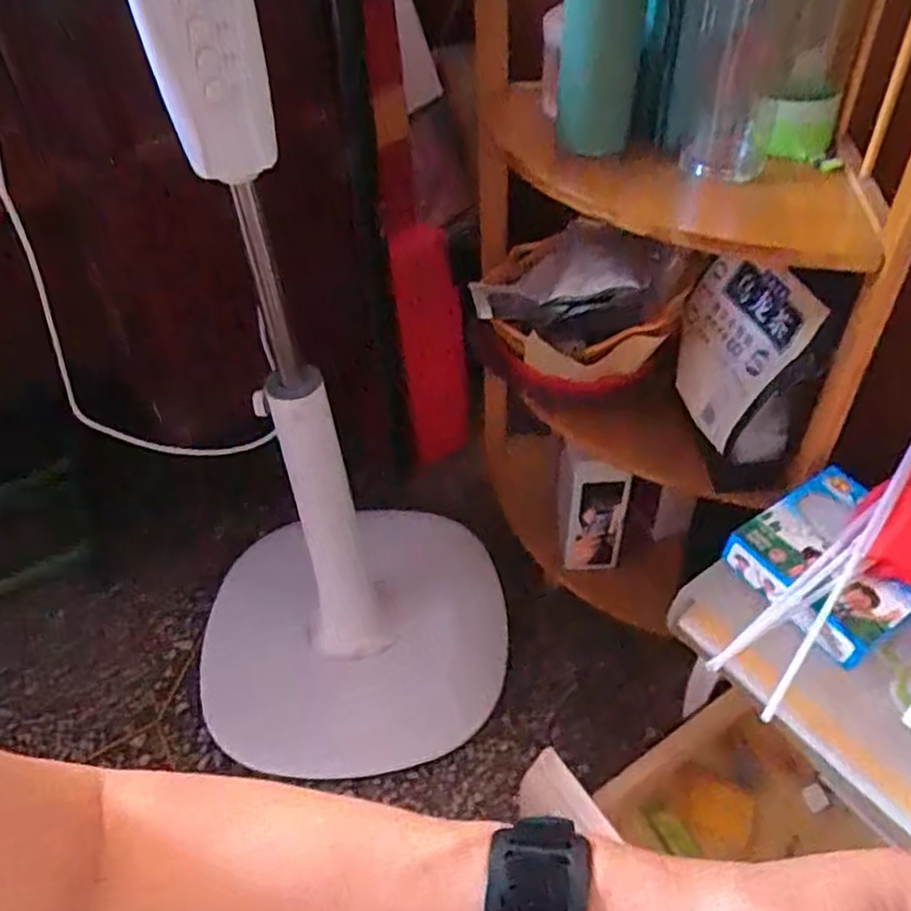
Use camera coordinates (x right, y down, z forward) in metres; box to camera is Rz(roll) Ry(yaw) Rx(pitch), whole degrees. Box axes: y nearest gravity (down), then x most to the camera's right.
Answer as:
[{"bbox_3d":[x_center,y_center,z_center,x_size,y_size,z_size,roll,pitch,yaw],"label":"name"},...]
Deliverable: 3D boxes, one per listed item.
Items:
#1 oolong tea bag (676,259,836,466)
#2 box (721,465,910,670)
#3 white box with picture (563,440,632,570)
[{"bbox_3d":[0.270,-0.103,0.681,0.066,0.161,0.151,-4,44,0],"label":"oolong tea bag"},{"bbox_3d":[0.296,0.084,0.566,0.138,0.036,0.121,-26,50,-21],"label":"box"},{"bbox_3d":[0.172,0.072,0.894,0.076,0.201,0.028,5,44,9],"label":"white box with picture"}]

